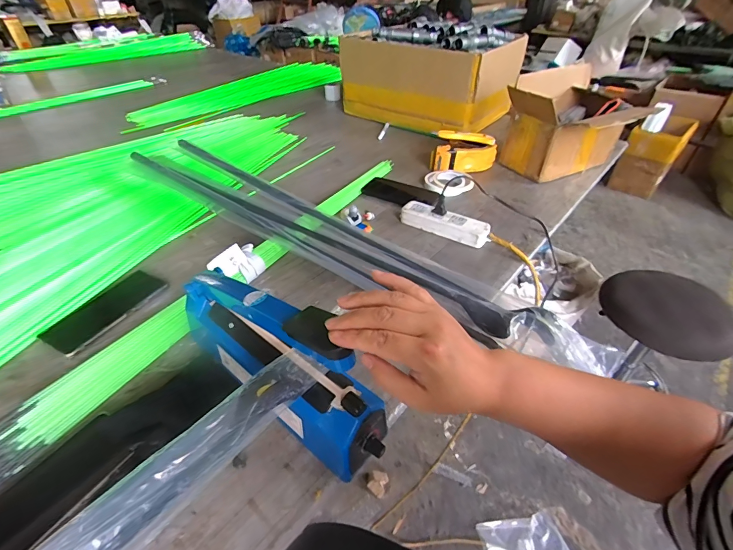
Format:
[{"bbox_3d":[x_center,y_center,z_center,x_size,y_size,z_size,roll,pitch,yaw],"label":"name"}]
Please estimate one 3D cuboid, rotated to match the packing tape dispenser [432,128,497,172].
[{"bbox_3d":[0.241,-0.294,0.898,0.149,0.072,0.103,11,42,12],"label":"packing tape dispenser"}]

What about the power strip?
[{"bbox_3d":[0.151,-0.101,0.709,0.173,0.033,0.051,25,47,25],"label":"power strip"}]

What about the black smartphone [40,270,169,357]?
[{"bbox_3d":[-0.389,0.050,0.549,0.072,0.007,0.159,20,45,20],"label":"black smartphone"}]

